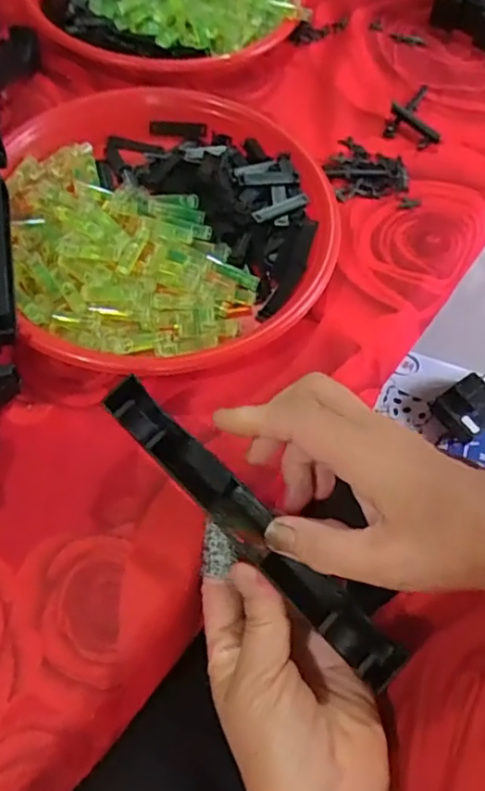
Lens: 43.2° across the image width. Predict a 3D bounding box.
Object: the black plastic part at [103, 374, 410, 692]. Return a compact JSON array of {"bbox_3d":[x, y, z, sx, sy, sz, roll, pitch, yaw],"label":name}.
[{"bbox_3d":[0.004,0.066,0.318,0.028,0.028,0.195,-41,76,-18],"label":"black plastic part"}]

